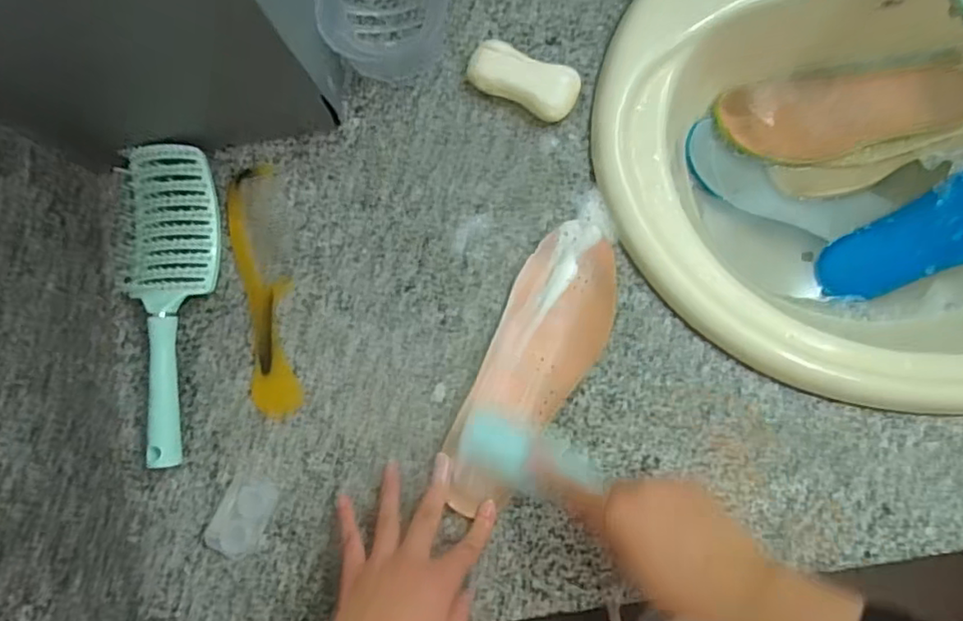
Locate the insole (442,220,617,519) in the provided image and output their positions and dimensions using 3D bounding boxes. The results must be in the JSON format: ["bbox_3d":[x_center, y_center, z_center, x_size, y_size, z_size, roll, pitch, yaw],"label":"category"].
[{"bbox_3d":[0.038,0.043,0.474,0.079,0.010,0.230,26,84,7],"label":"insole"}]

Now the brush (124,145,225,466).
[{"bbox_3d":[-0.262,-0.009,0.502,0.078,0.035,0.255,2,83,5],"label":"brush"}]

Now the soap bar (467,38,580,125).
[{"bbox_3d":[0.034,-0.188,0.509,0.090,0.027,0.040,24,86,7],"label":"soap bar"}]

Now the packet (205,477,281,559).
[{"bbox_3d":[-0.186,0.161,0.481,0.038,0.011,0.059,20,85,7],"label":"packet"}]

